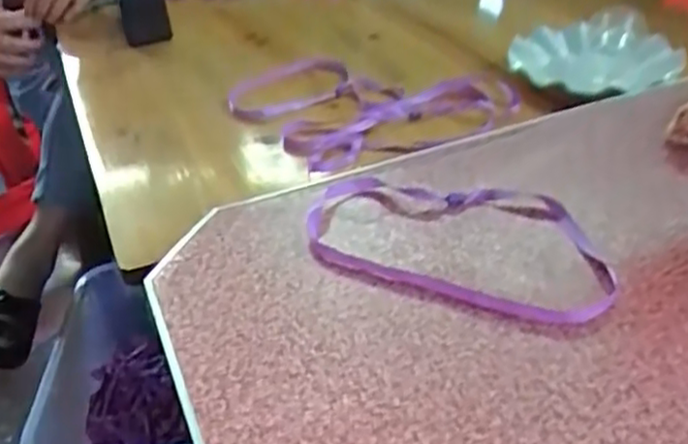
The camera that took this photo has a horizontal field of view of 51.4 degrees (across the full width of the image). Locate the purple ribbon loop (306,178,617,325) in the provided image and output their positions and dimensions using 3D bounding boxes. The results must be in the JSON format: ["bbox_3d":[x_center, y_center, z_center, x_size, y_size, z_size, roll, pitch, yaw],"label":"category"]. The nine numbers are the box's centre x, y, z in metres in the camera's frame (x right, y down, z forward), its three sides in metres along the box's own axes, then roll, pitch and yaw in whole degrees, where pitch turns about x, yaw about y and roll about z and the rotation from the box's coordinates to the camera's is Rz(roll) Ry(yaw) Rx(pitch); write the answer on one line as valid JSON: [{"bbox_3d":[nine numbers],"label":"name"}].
[{"bbox_3d":[0.081,0.008,0.501,0.214,0.013,0.119,14,40,25],"label":"purple ribbon loop"}]

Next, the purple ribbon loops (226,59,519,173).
[{"bbox_3d":[0.014,-0.107,0.705,0.288,0.030,0.183,8,38,18],"label":"purple ribbon loops"}]

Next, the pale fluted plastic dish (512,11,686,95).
[{"bbox_3d":[0.257,-0.176,0.741,0.164,0.060,0.102,-10,36,-6],"label":"pale fluted plastic dish"}]

